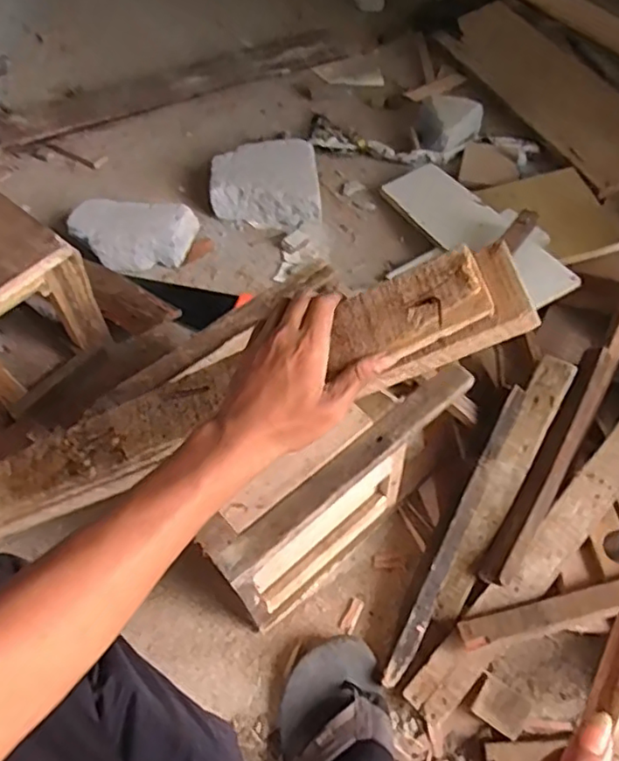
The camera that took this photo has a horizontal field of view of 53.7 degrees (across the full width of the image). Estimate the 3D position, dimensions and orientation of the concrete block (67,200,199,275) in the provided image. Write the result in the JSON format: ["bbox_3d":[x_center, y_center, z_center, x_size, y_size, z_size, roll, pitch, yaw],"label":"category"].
[{"bbox_3d":[-0.324,-0.259,1.112,0.211,0.067,0.129,5,56,7],"label":"concrete block"}]

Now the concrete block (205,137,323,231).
[{"bbox_3d":[-0.085,-0.378,1.172,0.201,0.068,0.190,-2,55,1],"label":"concrete block"}]

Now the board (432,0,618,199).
[{"bbox_3d":[0.509,-0.636,1.308,0.195,0.021,0.667,-19,56,-10],"label":"board"}]

